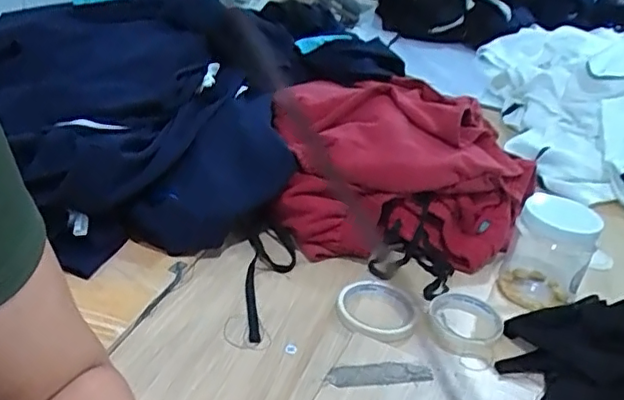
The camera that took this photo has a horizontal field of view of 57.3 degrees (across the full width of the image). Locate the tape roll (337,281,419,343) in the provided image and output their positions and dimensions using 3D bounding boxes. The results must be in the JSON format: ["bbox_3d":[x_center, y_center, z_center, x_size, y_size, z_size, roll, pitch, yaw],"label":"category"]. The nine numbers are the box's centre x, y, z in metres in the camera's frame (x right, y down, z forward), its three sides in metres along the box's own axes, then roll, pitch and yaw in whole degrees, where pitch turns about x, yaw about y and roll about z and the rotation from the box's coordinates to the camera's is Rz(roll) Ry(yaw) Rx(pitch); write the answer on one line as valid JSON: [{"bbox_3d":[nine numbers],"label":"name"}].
[{"bbox_3d":[0.081,0.123,0.667,0.091,0.018,0.095,6,29,-3],"label":"tape roll"}]

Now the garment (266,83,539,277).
[{"bbox_3d":[0.124,-0.051,0.854,0.364,0.181,0.311,7,29,-3],"label":"garment"}]

